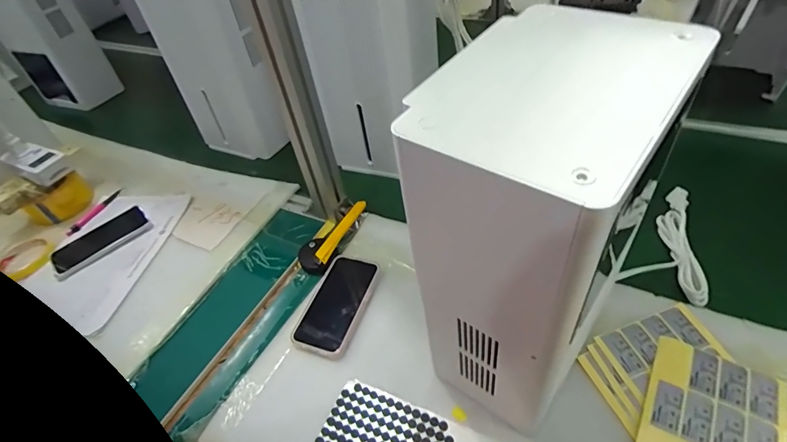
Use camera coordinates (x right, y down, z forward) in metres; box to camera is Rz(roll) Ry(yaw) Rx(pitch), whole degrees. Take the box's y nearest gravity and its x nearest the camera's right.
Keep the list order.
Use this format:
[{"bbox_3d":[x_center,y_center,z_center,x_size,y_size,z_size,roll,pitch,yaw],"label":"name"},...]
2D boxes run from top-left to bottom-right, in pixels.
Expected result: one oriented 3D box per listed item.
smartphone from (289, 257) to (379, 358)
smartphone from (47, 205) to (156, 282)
[{"bbox_3d":[-0.078,0.112,0.588,0.079,0.014,0.151,13,48,19],"label":"smartphone"},{"bbox_3d":[-0.517,0.035,0.748,0.162,0.008,0.082,-40,55,-21],"label":"smartphone"}]

